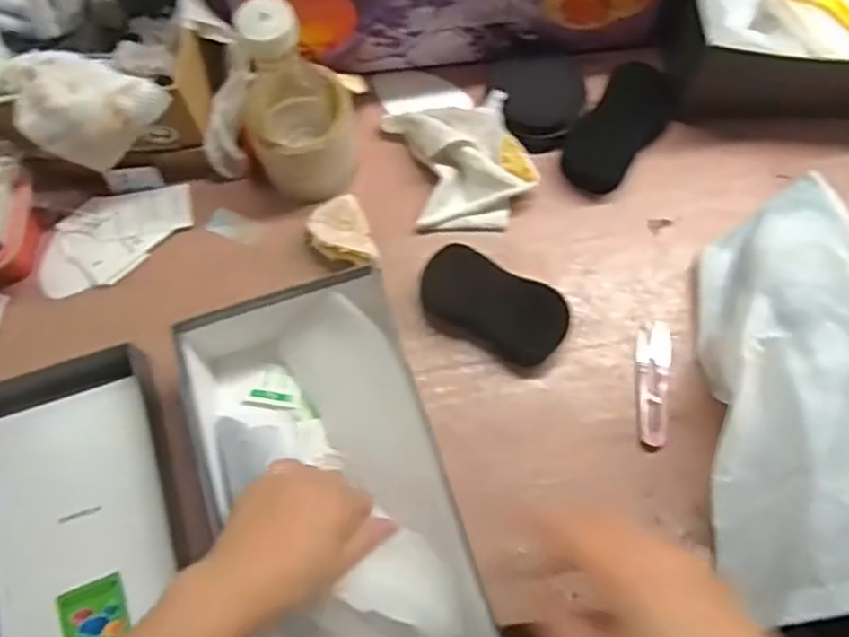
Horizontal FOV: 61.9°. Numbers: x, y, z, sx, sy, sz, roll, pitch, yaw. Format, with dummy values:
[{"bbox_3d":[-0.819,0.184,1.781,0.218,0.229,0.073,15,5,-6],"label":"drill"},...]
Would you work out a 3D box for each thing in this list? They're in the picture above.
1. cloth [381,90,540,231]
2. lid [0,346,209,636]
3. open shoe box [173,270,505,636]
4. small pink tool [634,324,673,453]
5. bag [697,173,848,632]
[{"bbox_3d":[0.034,-0.143,0.623,0.106,0.041,0.129,-16,71,-5],"label":"cloth"},{"bbox_3d":[-0.267,0.179,0.543,0.179,0.047,0.296,-16,71,-5],"label":"lid"},{"bbox_3d":[-0.069,0.125,0.512,0.167,0.086,0.312,-18,72,-5],"label":"open shoe box"},{"bbox_3d":[0.187,0.052,0.575,0.031,0.013,0.107,12,71,5],"label":"small pink tool"},{"bbox_3d":[0.280,0.035,0.511,0.127,0.108,0.352,8,57,4],"label":"bag"}]

